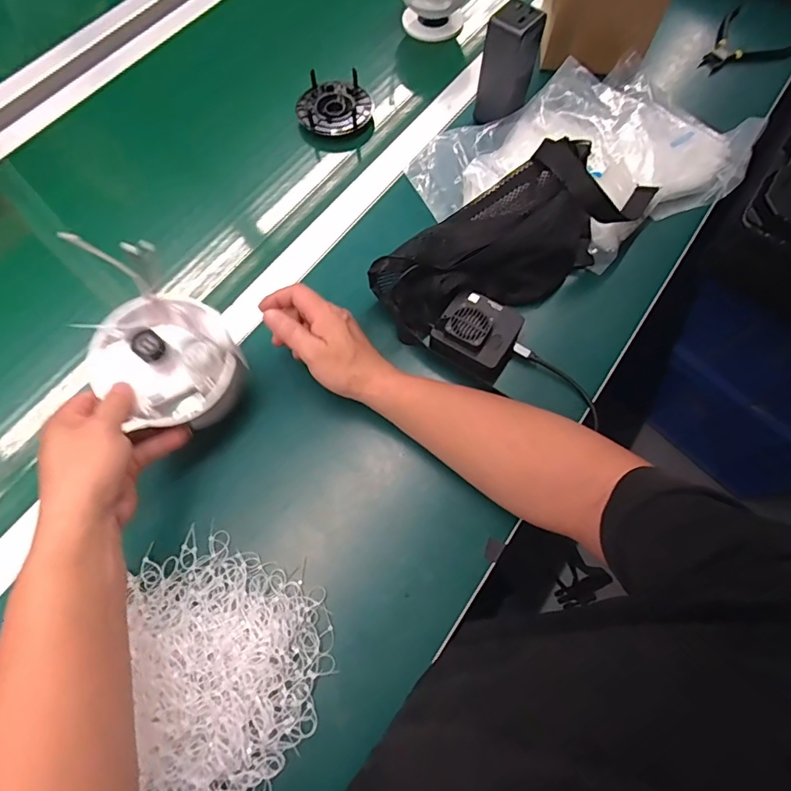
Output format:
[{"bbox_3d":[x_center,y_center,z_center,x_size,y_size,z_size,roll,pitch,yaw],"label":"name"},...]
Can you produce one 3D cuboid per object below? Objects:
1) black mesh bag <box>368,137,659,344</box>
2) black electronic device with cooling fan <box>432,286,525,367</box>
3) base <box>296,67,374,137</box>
[{"bbox_3d":[0.130,-0.175,0.521,0.327,0.100,0.120,-23,71,-9],"label":"black mesh bag"},{"bbox_3d":[0.088,-0.070,0.506,0.076,0.041,0.072,33,73,11],"label":"black electronic device with cooling fan"},{"bbox_3d":[-0.081,-0.385,0.646,0.098,0.039,0.088,-11,70,-4],"label":"base"}]

